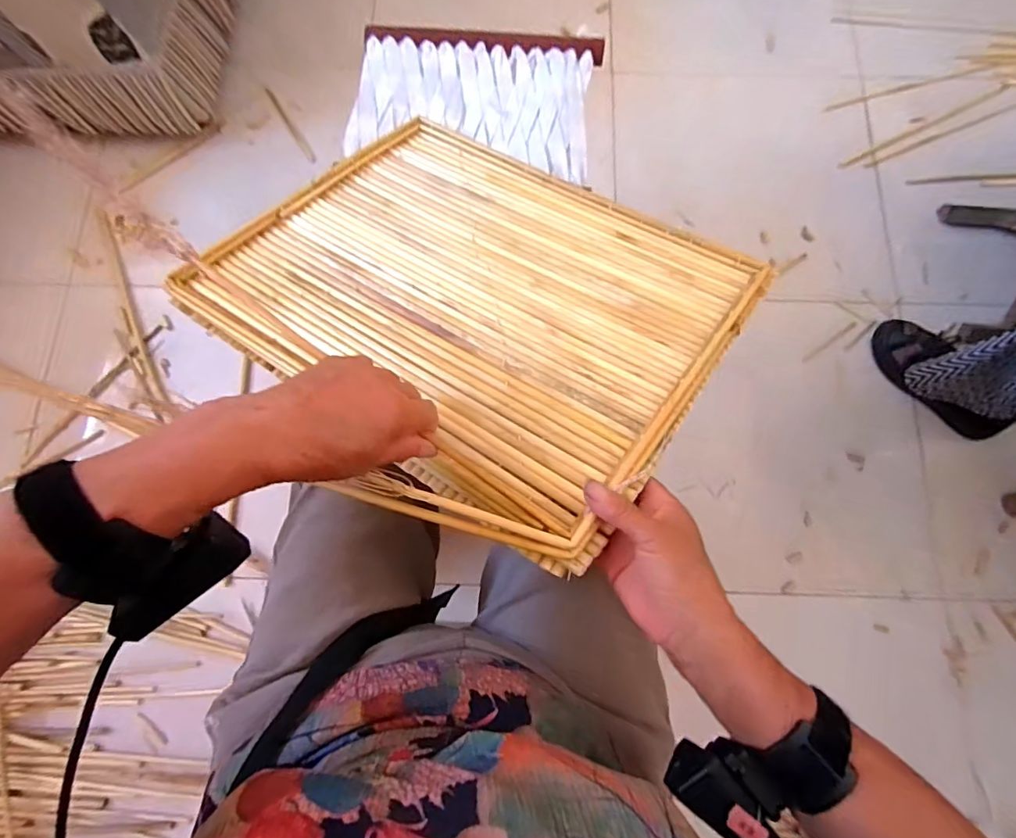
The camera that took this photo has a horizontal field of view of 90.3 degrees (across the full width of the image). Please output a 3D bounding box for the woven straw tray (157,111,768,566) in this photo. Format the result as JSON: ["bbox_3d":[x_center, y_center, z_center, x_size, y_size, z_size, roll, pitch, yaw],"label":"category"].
[{"bbox_3d":[-0.037,-0.120,0.470,0.445,0.021,0.368,33,65,18],"label":"woven straw tray"}]

